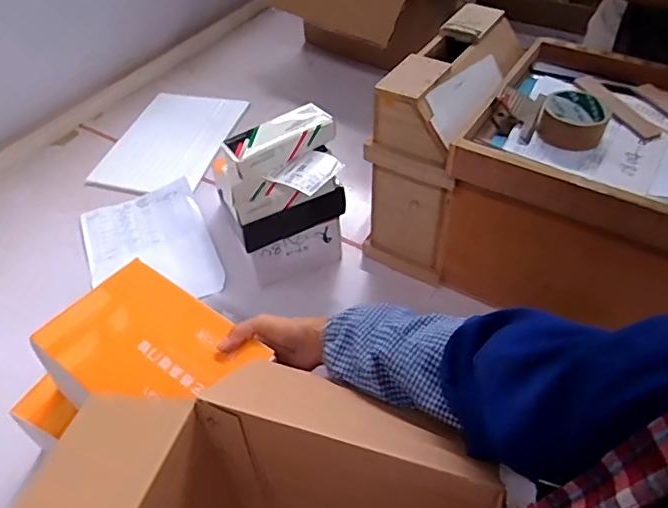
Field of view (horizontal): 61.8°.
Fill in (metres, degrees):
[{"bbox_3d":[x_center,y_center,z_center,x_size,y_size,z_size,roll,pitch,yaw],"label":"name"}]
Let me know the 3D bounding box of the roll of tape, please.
[{"bbox_3d":[0.310,-0.178,0.724,0.079,0.038,0.082,18,50,19],"label":"roll of tape"}]

